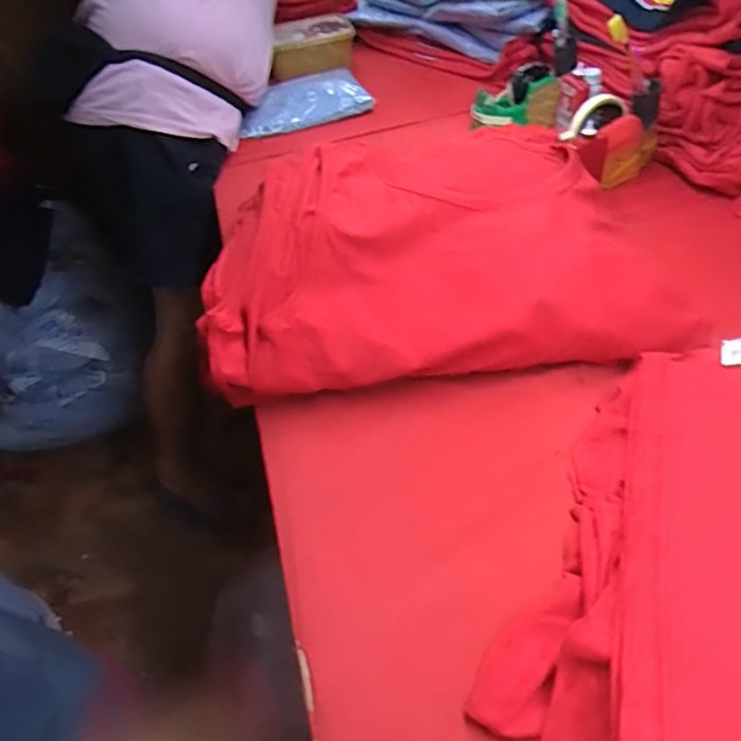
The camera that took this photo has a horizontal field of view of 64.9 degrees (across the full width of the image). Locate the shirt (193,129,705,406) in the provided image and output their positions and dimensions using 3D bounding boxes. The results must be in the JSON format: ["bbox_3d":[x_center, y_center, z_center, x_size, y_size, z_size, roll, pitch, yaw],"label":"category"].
[{"bbox_3d":[0.072,-0.140,0.664,0.505,0.115,0.326,-7,47,-5],"label":"shirt"}]

